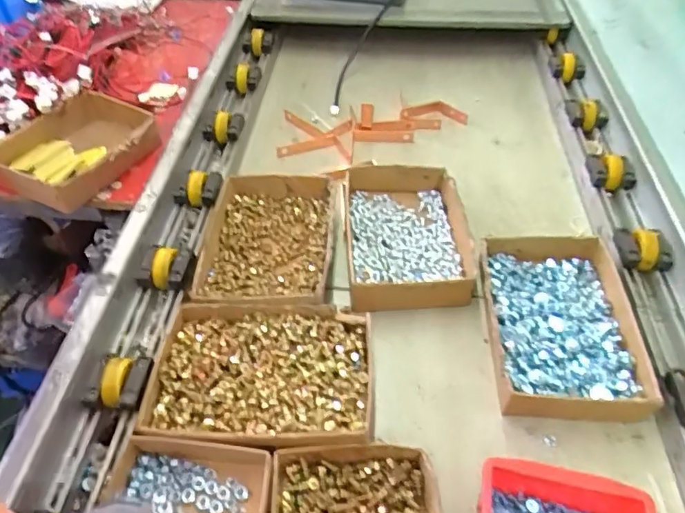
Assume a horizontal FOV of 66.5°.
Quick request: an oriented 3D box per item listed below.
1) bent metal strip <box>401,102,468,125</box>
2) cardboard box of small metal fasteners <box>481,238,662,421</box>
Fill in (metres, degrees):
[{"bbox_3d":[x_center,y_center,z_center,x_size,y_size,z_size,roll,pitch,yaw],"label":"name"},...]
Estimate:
[{"bbox_3d":[0.148,-0.241,0.869,0.117,0.019,0.044,-4,42,-23],"label":"bent metal strip"},{"bbox_3d":[0.236,0.073,0.578,0.156,0.045,0.215,2,48,3],"label":"cardboard box of small metal fasteners"}]

